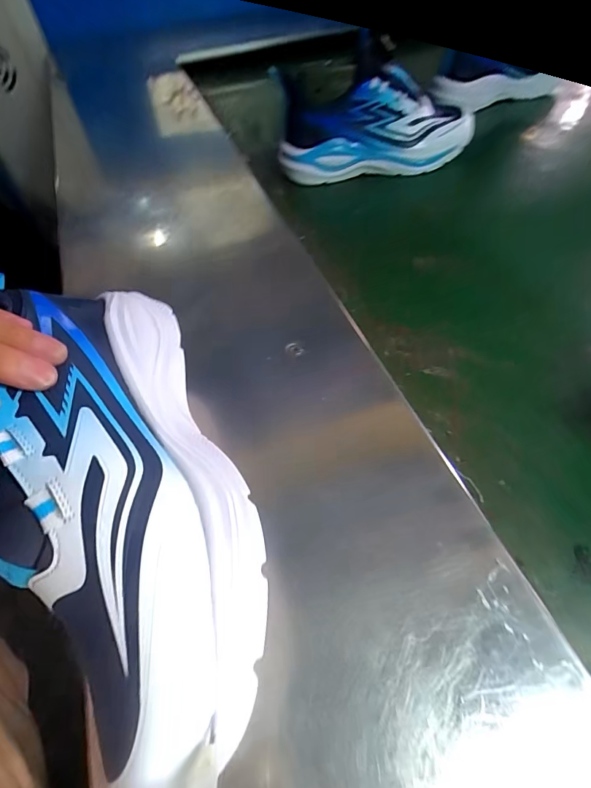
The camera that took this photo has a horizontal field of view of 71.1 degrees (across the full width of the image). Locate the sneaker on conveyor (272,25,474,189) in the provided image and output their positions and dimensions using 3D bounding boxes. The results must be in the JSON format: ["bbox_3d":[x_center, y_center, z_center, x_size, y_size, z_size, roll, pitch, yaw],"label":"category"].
[{"bbox_3d":[0.105,-0.365,0.555,0.254,0.138,0.102,-9,52,-6],"label":"sneaker on conveyor"}]

